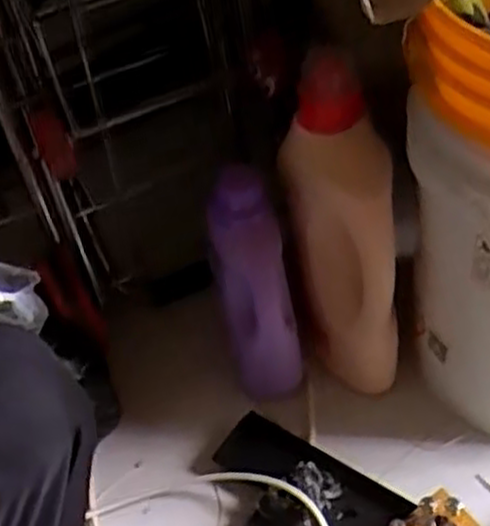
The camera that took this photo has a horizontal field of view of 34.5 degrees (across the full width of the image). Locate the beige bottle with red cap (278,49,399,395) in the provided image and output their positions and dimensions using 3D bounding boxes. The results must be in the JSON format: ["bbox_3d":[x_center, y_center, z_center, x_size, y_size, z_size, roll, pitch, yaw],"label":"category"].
[{"bbox_3d":[0.099,-0.024,0.816,0.085,0.338,0.143,-14,46,-6],"label":"beige bottle with red cap"}]

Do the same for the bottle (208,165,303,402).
[{"bbox_3d":[0.010,0.019,0.851,0.080,0.247,0.120,-8,45,0],"label":"bottle"}]

